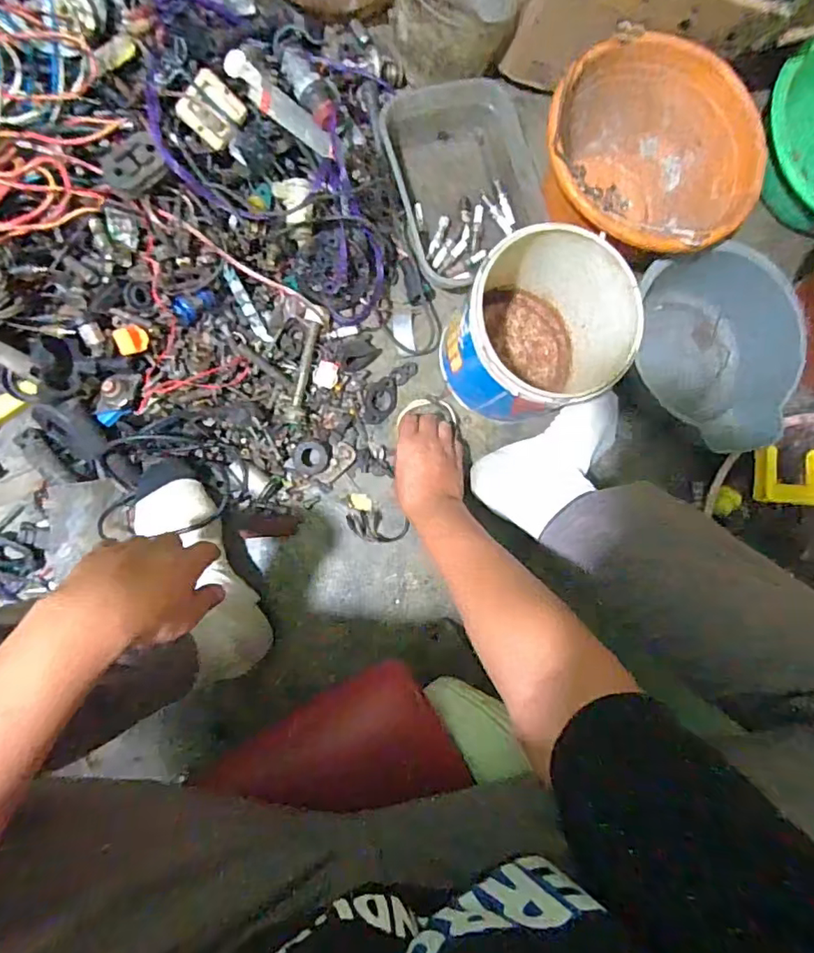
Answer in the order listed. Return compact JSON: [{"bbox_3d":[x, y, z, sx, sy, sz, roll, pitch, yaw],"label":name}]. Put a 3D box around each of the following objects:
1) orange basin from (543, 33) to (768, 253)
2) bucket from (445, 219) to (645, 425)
[{"bbox_3d":[0.278,-0.374,0.691,0.246,0.169,0.232,0,87,-7],"label":"orange basin"},{"bbox_3d":[0.145,-0.162,0.653,0.174,0.196,0.175,0,87,-7],"label":"bucket"}]

